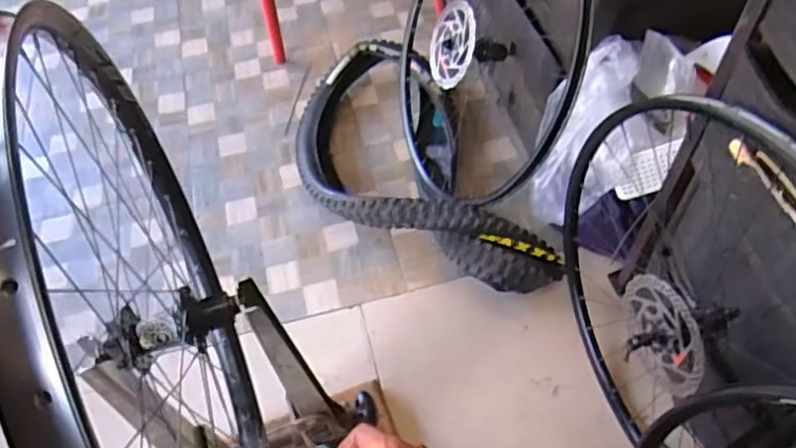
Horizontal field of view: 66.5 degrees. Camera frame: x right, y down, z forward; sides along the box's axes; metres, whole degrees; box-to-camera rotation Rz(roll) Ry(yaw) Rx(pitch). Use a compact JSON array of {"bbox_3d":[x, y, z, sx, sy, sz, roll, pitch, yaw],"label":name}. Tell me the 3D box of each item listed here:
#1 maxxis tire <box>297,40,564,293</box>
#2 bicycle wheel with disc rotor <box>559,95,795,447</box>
[{"bbox_3d":[-0.002,-0.137,1.299,0.372,0.155,0.787,-24,56,-12],"label":"maxxis tire"},{"bbox_3d":[0.400,0.111,0.811,0.178,0.588,0.613,-11,49,-5],"label":"bicycle wheel with disc rotor"}]

